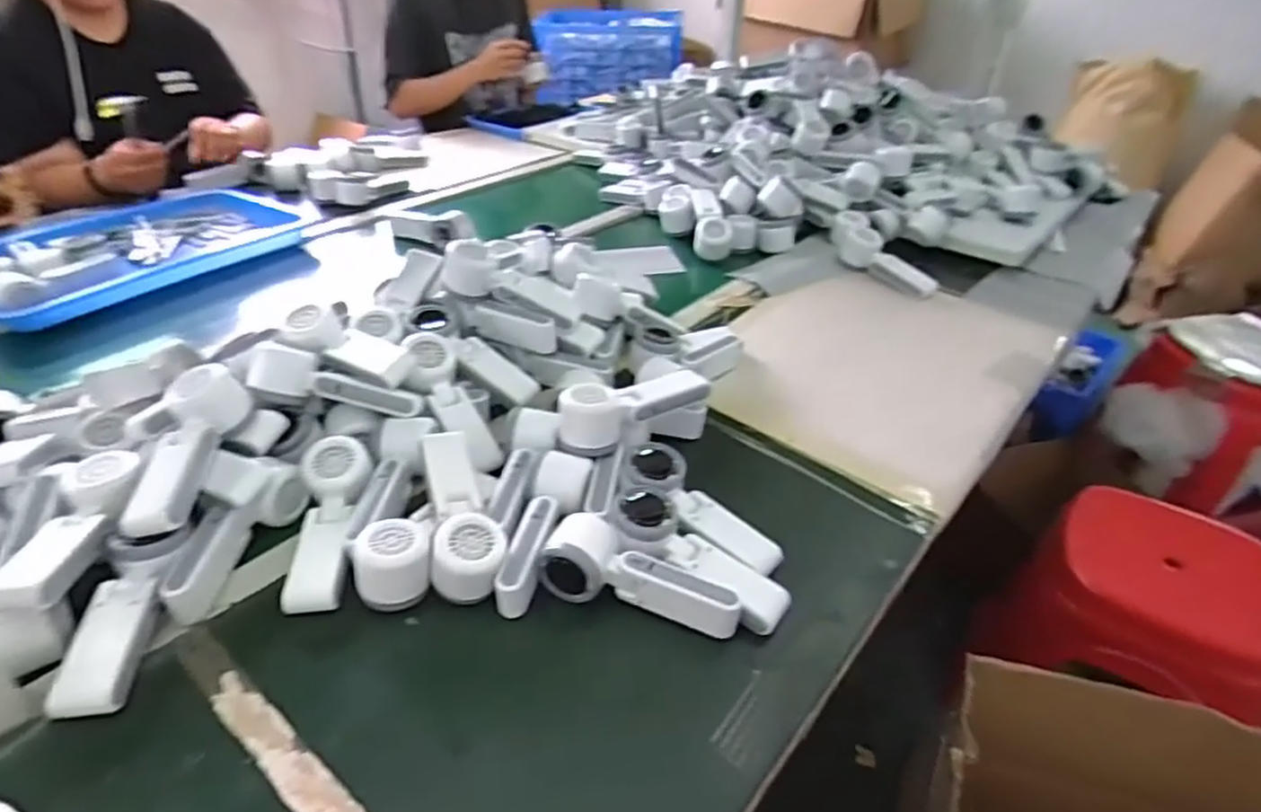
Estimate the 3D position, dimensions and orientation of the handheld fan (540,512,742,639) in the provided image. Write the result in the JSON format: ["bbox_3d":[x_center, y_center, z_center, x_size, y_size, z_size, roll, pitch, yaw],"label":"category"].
[{"bbox_3d":[0.008,0.148,0.578,0.162,0.048,0.060,18,39,20],"label":"handheld fan"}]

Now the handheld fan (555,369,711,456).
[{"bbox_3d":[0.005,-0.004,0.706,0.163,0.052,0.052,-20,42,-29],"label":"handheld fan"}]

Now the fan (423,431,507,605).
[{"bbox_3d":[-0.151,0.096,0.620,0.062,0.050,0.167,-9,38,-16],"label":"fan"}]

